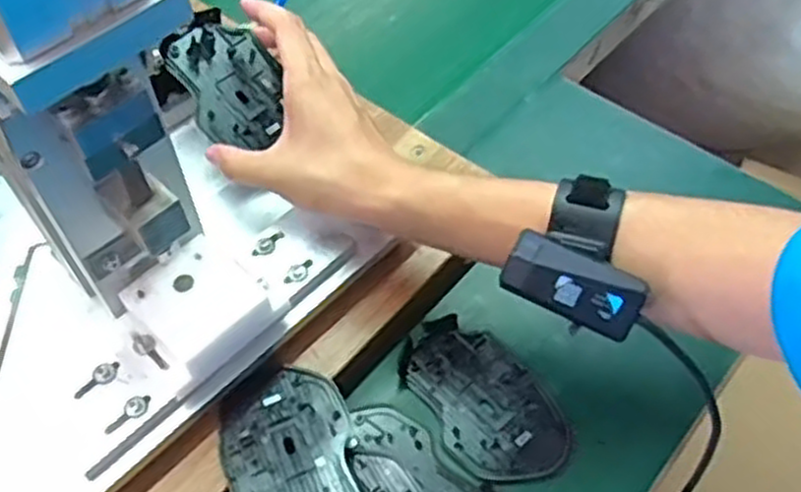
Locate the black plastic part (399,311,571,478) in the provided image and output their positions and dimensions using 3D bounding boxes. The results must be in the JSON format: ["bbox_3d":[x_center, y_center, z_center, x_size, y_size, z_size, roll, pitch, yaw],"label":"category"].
[{"bbox_3d":[0.053,0.096,0.488,0.072,0.017,0.116,-27,60,-18],"label":"black plastic part"}]

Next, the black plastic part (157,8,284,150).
[{"bbox_3d":[-0.113,-0.111,0.516,0.065,0.011,0.092,-30,84,-27],"label":"black plastic part"}]

